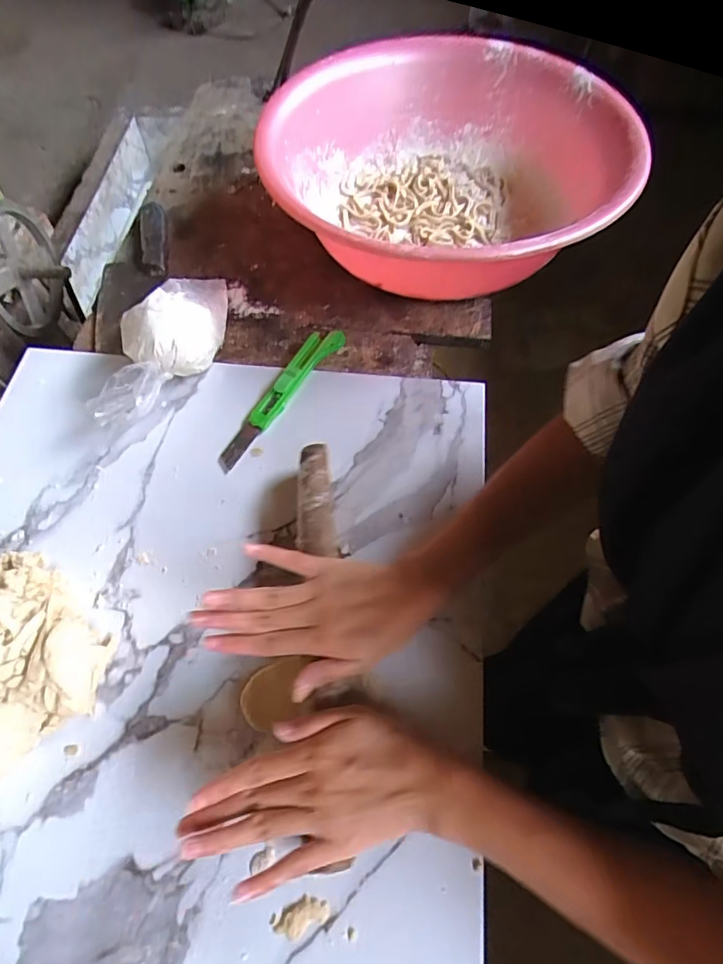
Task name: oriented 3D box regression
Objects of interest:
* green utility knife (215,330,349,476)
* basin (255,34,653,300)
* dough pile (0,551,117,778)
[{"bbox_3d":[-0.084,-0.091,0.516,0.031,0.016,0.188,30,68,17],"label":"green utility knife"},{"bbox_3d":[0.092,-0.367,0.608,0.414,0.129,0.418,-1,63,2],"label":"basin"},{"bbox_3d":[-0.277,0.130,0.382,0.134,0.060,0.155,-33,67,-15],"label":"dough pile"}]

